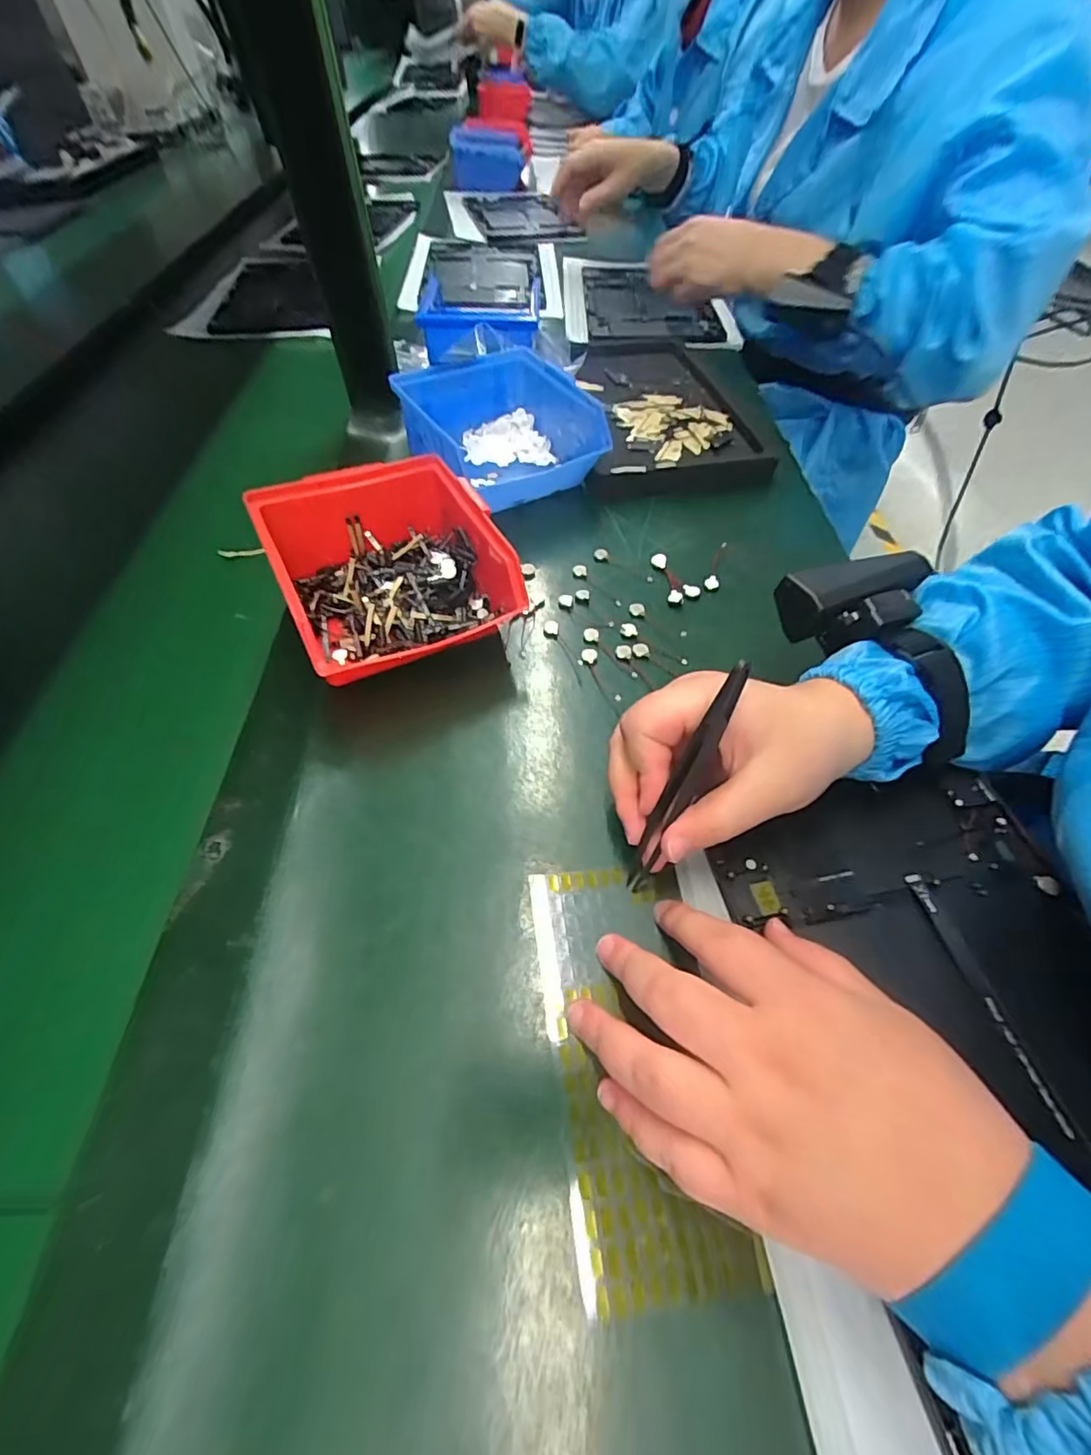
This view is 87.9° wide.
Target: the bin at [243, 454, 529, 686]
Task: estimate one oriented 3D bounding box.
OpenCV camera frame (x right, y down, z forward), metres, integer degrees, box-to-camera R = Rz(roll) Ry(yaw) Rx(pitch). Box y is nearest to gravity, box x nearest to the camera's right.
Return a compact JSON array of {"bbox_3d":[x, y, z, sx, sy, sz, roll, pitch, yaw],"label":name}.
[{"bbox_3d":[-0.095,-0.091,0.339,0.130,0.075,0.136,-21,56,-13],"label":"bin"}]

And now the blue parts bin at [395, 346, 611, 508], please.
[{"bbox_3d":[-0.033,-0.228,0.442,0.121,0.065,0.133,-27,57,-16],"label":"blue parts bin"}]

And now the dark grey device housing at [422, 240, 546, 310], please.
[{"bbox_3d":[-0.082,-0.600,0.746,0.152,0.012,0.257,-5,51,0],"label":"dark grey device housing"}]

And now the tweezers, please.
[{"bbox_3d":[0.059,0.025,0.244,0.009,0.118,0.006,30,26,20],"label":"tweezers"}]

